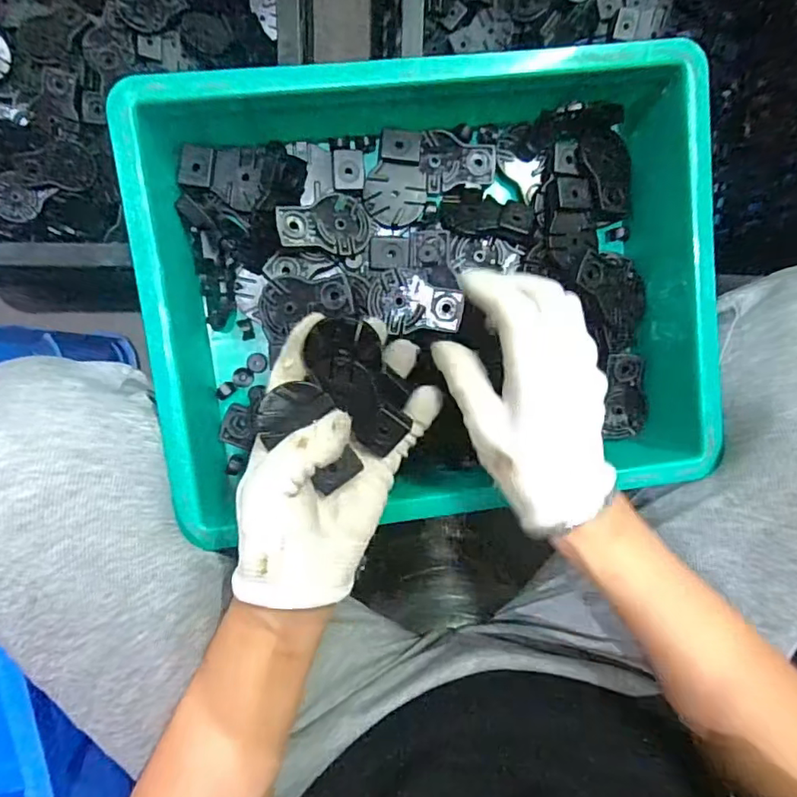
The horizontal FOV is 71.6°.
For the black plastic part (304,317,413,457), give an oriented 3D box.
[{"bbox_3d":[-0.022,-0.006,0.304,0.038,0.005,0.075,-23,100,-4],"label":"black plastic part"}]

